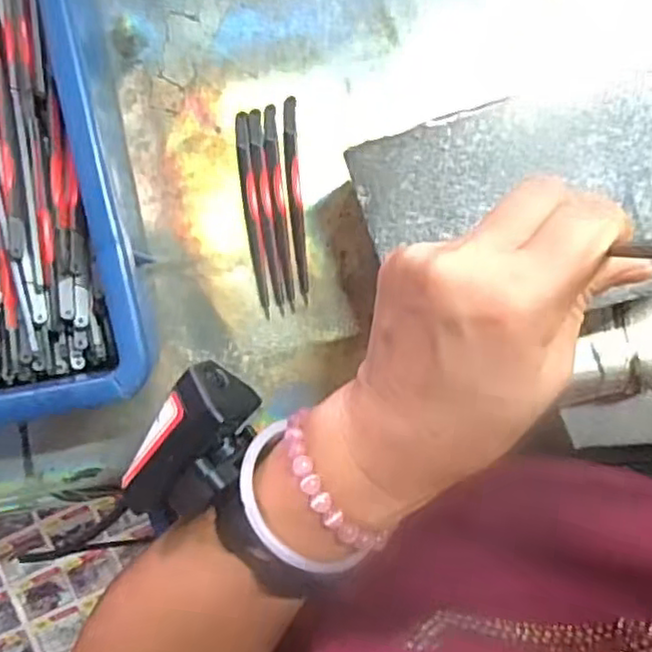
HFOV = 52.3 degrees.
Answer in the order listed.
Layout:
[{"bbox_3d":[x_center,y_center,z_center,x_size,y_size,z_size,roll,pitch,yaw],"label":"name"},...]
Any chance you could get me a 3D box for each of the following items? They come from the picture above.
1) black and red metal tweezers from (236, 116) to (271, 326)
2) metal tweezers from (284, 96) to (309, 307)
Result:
[{"bbox_3d":[-0.040,-0.059,0.355,0.008,0.004,0.107,-7,90,5],"label":"black and red metal tweezers"},{"bbox_3d":[-0.015,-0.067,0.355,0.007,0.004,0.108,-4,90,5],"label":"metal tweezers"}]

